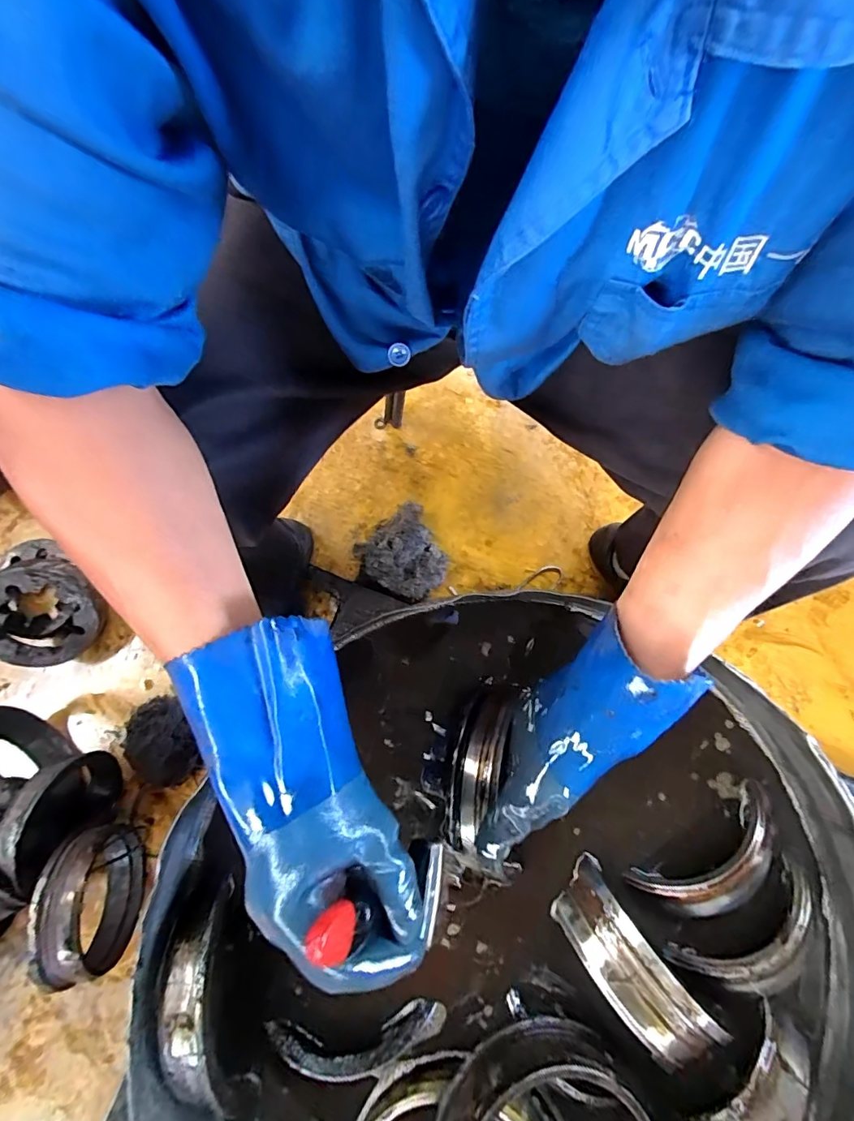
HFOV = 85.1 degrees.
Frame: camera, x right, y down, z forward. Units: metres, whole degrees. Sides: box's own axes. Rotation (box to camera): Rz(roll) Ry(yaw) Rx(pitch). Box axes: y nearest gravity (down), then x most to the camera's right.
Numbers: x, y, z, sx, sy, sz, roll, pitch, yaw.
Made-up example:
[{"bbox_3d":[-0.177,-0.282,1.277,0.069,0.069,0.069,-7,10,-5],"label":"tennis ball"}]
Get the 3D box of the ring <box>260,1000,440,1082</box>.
[{"bbox_3d":[-0.060,0.399,0.386,0.145,0.030,0.030,-5,80,-1],"label":"ring"}]

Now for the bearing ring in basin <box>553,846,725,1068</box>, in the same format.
[{"bbox_3d":[0.166,0.333,0.384,0.059,0.054,0.146,-35,64,-8],"label":"bearing ring in basin"}]

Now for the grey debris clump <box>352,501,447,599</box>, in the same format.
[{"bbox_3d":[-0.036,-0.008,0.797,0.130,0.074,0.140,0,77,0],"label":"grey debris clump"}]

